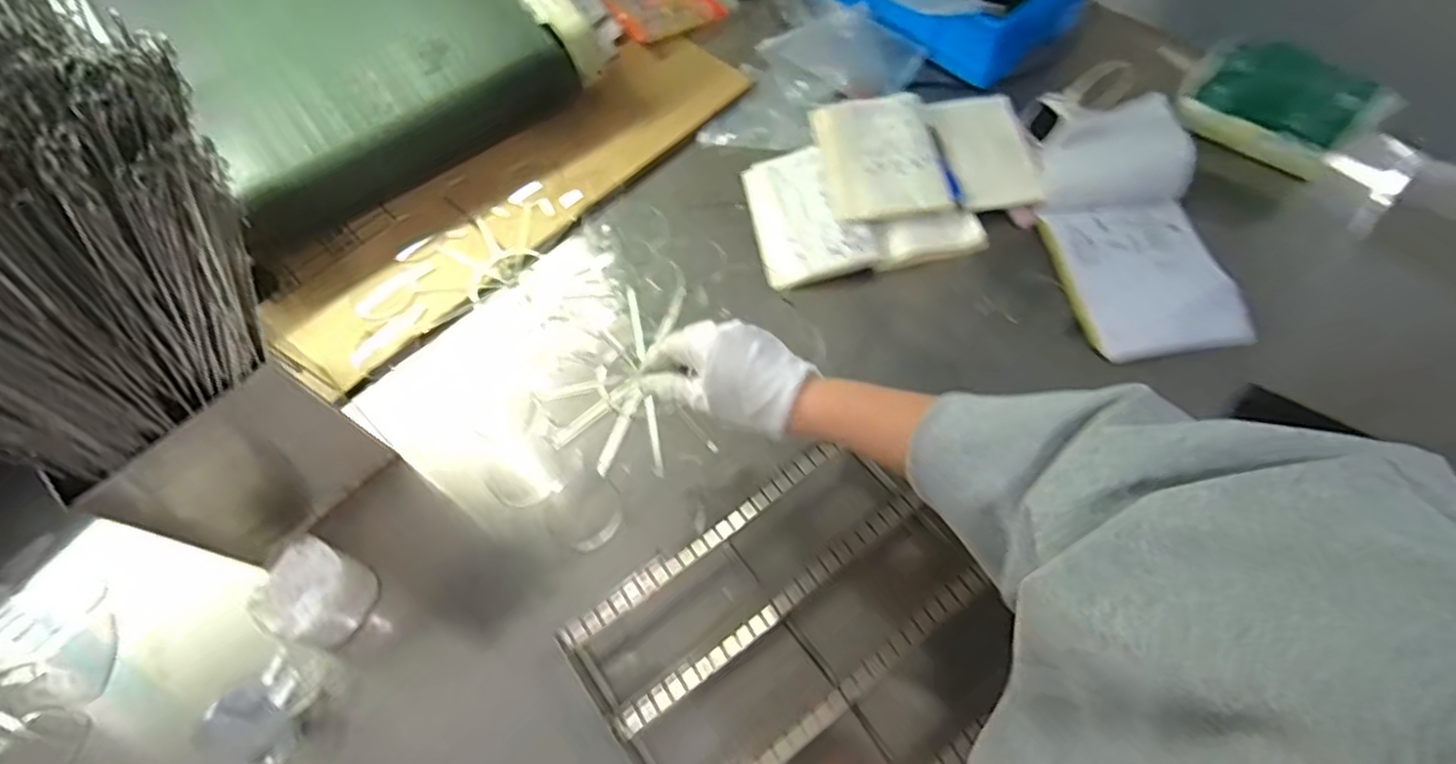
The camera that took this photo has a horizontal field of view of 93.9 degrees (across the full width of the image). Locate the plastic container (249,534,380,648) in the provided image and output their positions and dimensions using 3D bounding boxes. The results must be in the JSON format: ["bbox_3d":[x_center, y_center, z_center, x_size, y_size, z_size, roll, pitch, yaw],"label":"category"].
[{"bbox_3d":[-0.350,0.182,0.585,0.079,0.055,0.073,20,65,14],"label":"plastic container"}]

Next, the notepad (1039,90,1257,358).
[{"bbox_3d":[0.424,-0.172,0.721,0.167,0.052,0.303,-7,62,0],"label":"notepad"}]

